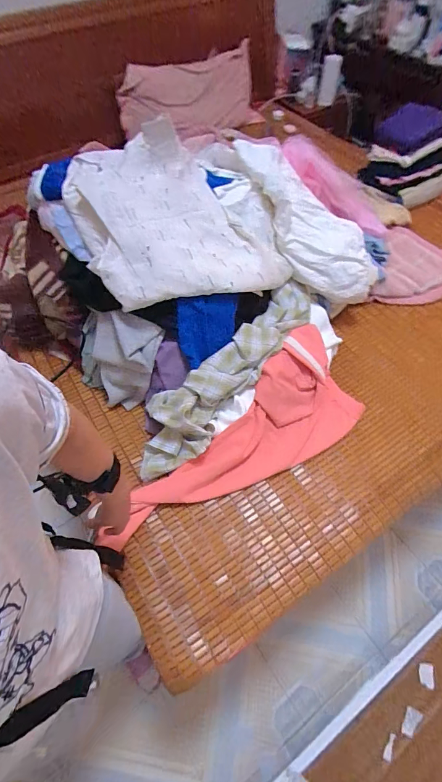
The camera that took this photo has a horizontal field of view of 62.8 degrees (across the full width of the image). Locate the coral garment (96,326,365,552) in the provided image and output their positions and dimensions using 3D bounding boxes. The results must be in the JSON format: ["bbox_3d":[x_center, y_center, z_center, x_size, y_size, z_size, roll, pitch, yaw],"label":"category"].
[{"bbox_3d":[0.054,0.127,0.897,0.711,0.123,0.259,-37,64,-14],"label":"coral garment"}]

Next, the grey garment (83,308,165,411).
[{"bbox_3d":[-0.275,-0.080,0.945,0.232,0.210,0.149,15,59,10],"label":"grey garment"}]

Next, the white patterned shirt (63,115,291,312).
[{"bbox_3d":[-0.105,-0.450,0.911,0.505,0.243,0.430,-16,58,-8],"label":"white patterned shirt"}]

